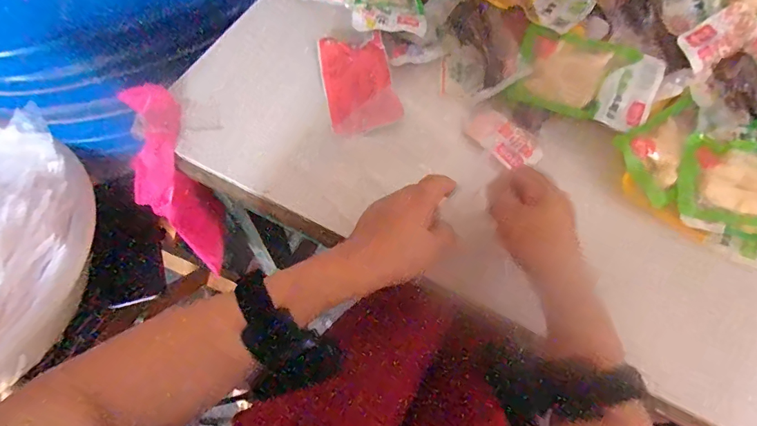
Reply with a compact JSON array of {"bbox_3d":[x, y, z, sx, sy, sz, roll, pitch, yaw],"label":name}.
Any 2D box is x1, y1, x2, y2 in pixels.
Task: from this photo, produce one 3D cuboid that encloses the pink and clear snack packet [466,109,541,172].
[{"bbox_3d":[0.127,-0.076,0.433,0.044,0.005,0.078,-40,71,-18],"label":"pink and clear snack packet"}]

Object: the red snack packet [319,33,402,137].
[{"bbox_3d":[-0.023,-0.146,0.462,0.075,0.007,0.129,-12,65,-7],"label":"red snack packet"}]

